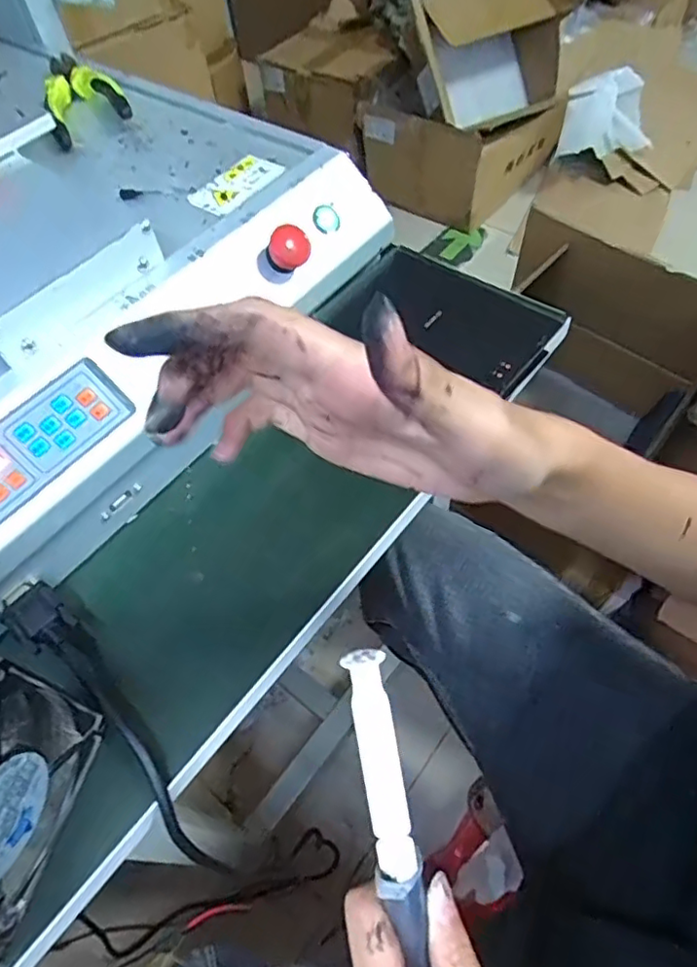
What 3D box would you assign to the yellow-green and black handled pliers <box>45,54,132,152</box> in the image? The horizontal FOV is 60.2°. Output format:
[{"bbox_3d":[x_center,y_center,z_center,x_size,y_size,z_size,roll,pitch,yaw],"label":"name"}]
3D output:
[{"bbox_3d":[-0.228,-0.335,0.515,0.065,0.022,0.135,-22,57,-9],"label":"yellow-green and black handled pliers"}]

